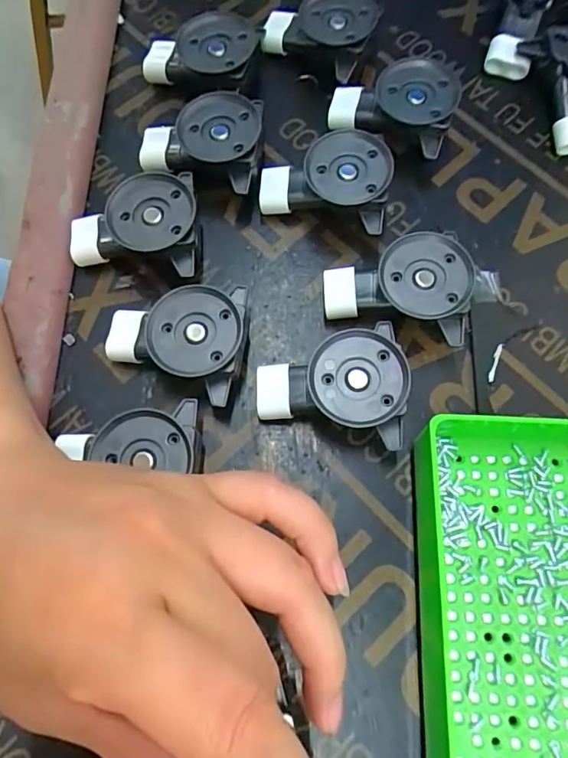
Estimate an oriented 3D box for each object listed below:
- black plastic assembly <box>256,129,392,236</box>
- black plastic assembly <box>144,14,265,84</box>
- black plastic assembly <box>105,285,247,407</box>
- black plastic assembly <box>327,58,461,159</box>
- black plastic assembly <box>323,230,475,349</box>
[{"bbox_3d":[0.022,-0.101,0.251,0.066,0.031,0.042,22,74,7],"label":"black plastic assembly"},{"bbox_3d":[-0.048,-0.179,0.272,0.064,0.027,0.043,8,73,3],"label":"black plastic assembly"},{"bbox_3d":[-0.050,-0.016,0.224,0.065,0.030,0.044,6,73,2],"label":"black plastic assembly"},{"bbox_3d":[0.060,-0.149,0.268,0.065,0.031,0.042,29,75,9],"label":"black plastic assembly"},{"bbox_3d":[0.055,-0.046,0.235,0.067,0.029,0.043,16,73,5],"label":"black plastic assembly"}]

